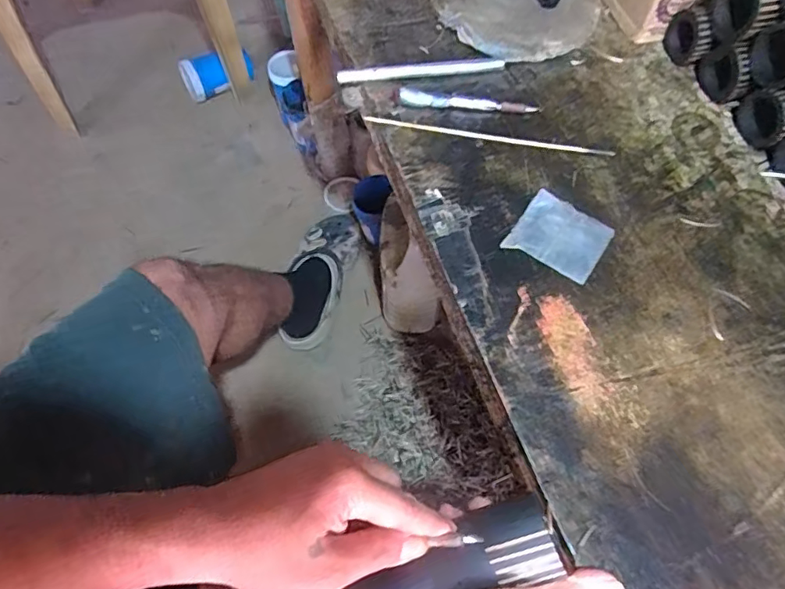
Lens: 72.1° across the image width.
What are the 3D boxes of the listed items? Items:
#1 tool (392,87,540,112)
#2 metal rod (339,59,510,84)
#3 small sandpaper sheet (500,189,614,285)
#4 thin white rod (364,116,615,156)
[{"bbox_3d":[0.066,-0.177,0.498,0.131,0.015,0.017,8,62,1],"label":"tool"},{"bbox_3d":[0.028,-0.217,0.522,0.159,0.012,0.014,-6,63,-6],"label":"metal rod"},{"bbox_3d":[0.137,-0.049,0.439,0.071,0.012,0.059,30,65,12],"label":"small sandpaper sheet"},{"bbox_3d":[0.086,-0.144,0.493,0.227,0.007,0.010,10,62,2],"label":"thin white rod"}]

